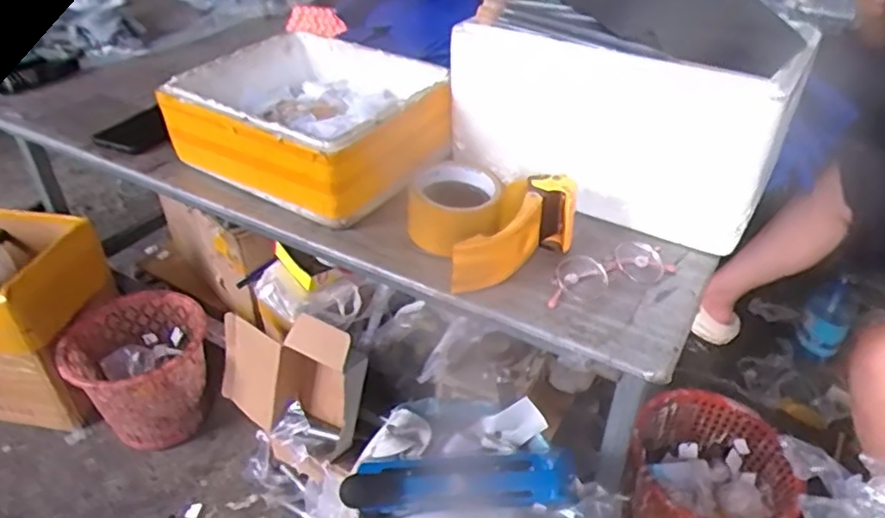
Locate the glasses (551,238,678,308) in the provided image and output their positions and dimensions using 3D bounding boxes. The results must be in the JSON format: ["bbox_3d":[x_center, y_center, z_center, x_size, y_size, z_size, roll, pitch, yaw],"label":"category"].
[{"bbox_3d":[0.159,0.012,0.605,0.135,0.025,0.043,-17,41,-21],"label":"glasses"}]

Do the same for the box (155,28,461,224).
[{"bbox_3d":[-0.158,-0.175,0.788,0.293,0.099,0.236,22,42,26],"label":"box"}]

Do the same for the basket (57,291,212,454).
[{"bbox_3d":[-0.661,0.257,1.423,0.280,0.256,0.258,-17,41,-21],"label":"basket"}]

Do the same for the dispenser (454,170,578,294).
[{"bbox_3d":[0.075,-0.020,0.614,0.070,0.062,0.151,18,41,22],"label":"dispenser"}]

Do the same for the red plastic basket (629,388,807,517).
[{"bbox_3d":[0.481,0.432,1.191,0.261,0.256,0.265,0,37,0],"label":"red plastic basket"}]

